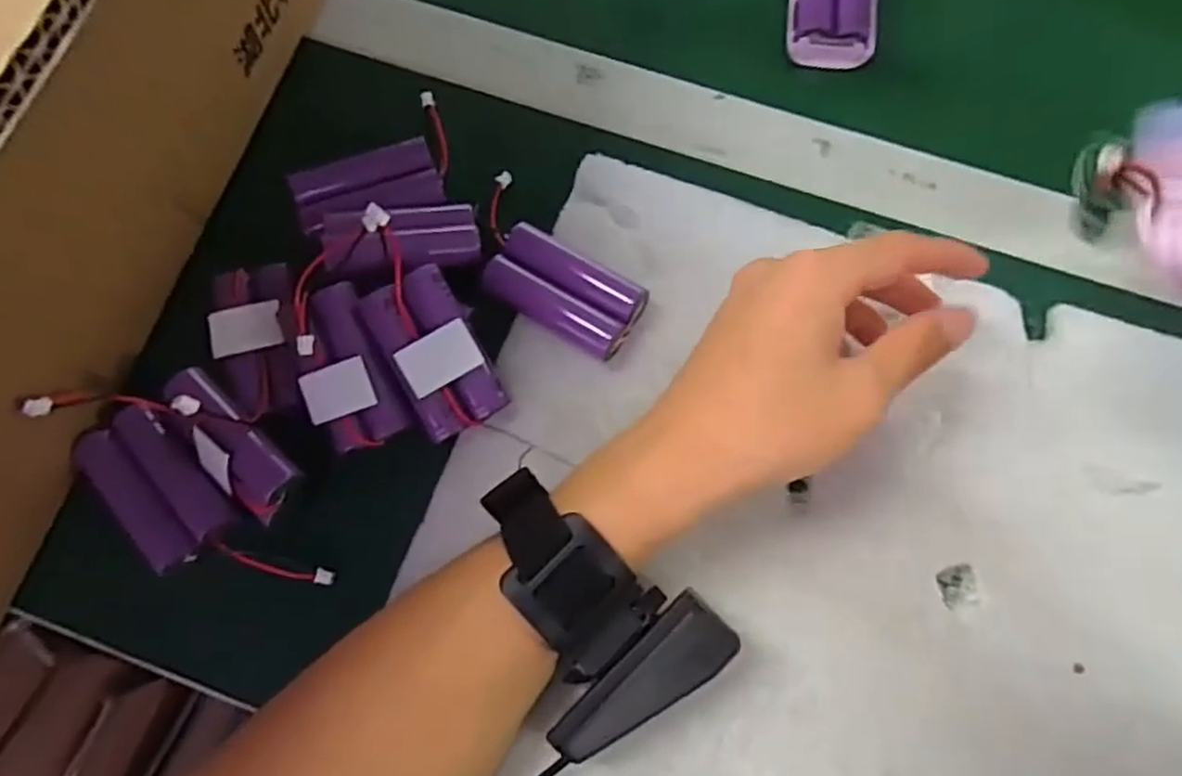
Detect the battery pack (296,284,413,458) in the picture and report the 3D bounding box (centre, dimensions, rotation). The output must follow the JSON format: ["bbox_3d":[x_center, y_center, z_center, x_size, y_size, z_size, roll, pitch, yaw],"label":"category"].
[{"bbox_3d":[-0.103,-0.007,0.295,0.037,0.015,0.066,-21,99,8],"label":"battery pack"}]

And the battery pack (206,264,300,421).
[{"bbox_3d":[-0.143,-0.020,0.308,0.036,0.014,0.068,-19,74,-6],"label":"battery pack"}]

